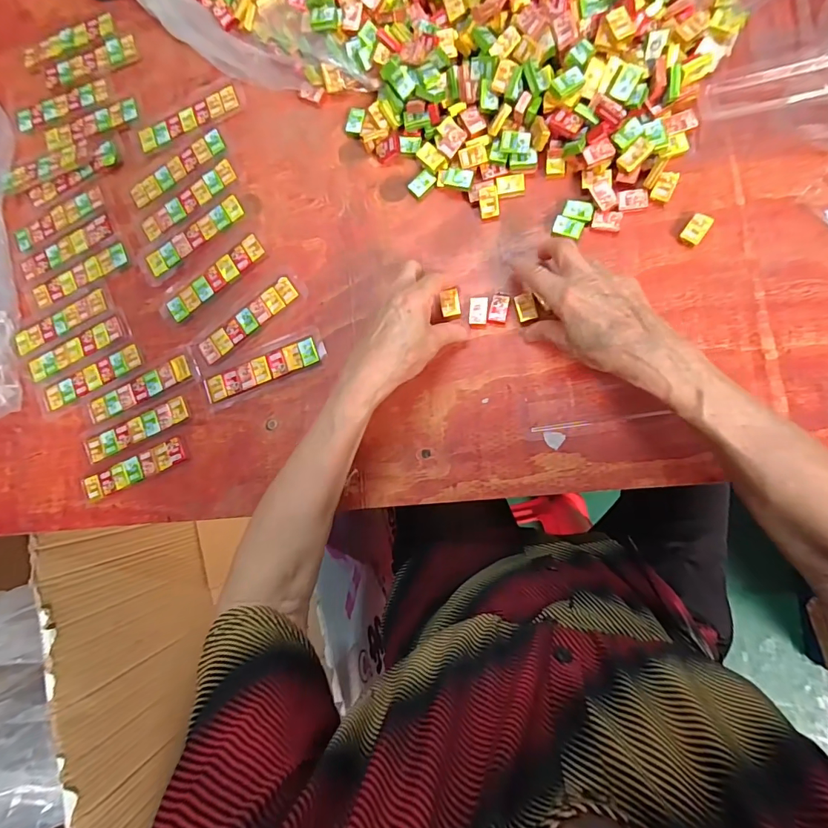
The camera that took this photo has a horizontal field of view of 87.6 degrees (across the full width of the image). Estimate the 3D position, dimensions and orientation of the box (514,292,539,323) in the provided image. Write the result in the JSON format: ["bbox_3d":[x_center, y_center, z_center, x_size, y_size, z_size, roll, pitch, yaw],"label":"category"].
[{"bbox_3d":[0.103,-0.098,0.398,0.016,0.004,0.025,-16,84,8],"label":"box"}]

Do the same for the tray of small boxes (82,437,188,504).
[{"bbox_3d":[-0.290,0.059,0.447,0.118,0.009,0.026,-22,84,8],"label":"tray of small boxes"}]

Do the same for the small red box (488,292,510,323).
[{"bbox_3d":[0.079,-0.098,0.400,0.016,0.008,0.027,13,89,10],"label":"small red box"}]

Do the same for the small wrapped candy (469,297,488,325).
[{"bbox_3d":[0.060,-0.096,0.403,0.016,0.008,0.024,3,87,10],"label":"small wrapped candy"}]

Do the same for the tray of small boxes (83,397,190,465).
[{"bbox_3d":[-0.288,0.016,0.447,0.117,0.008,0.027,-25,83,7],"label":"tray of small boxes"}]

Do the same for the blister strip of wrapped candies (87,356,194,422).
[{"bbox_3d":[-0.287,-0.026,0.450,0.119,0.005,0.025,-25,83,7],"label":"blister strip of wrapped candies"}]

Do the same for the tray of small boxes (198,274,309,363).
[{"bbox_3d":[-0.165,-0.097,0.437,0.125,0.005,0.029,-35,82,6],"label":"tray of small boxes"}]

